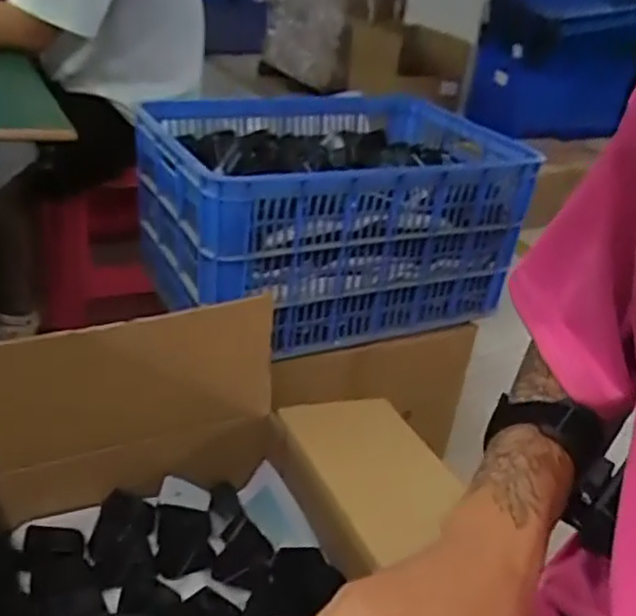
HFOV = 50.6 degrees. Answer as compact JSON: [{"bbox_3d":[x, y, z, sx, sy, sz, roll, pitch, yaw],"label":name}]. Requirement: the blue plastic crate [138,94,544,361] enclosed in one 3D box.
[{"bbox_3d":[0.011,-0.178,1.177,0.569,0.284,0.421,-10,35,-27],"label":"blue plastic crate"}]

